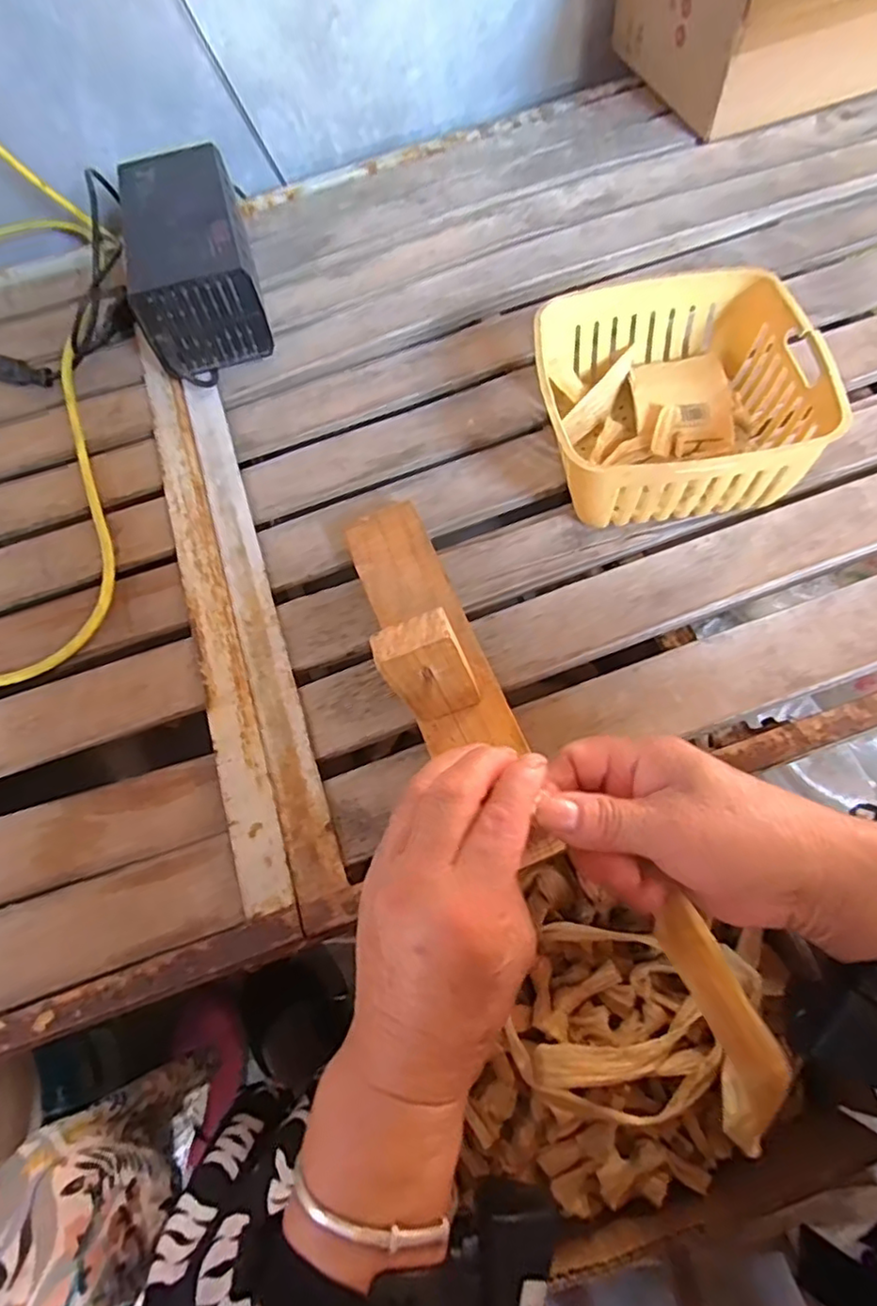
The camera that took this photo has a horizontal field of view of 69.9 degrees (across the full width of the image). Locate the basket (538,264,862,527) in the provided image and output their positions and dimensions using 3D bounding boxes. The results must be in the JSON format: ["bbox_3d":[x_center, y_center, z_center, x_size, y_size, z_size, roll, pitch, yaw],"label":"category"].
[{"bbox_3d":[0.167,-0.190,0.463,0.179,0.099,0.178,0,71,-1],"label":"basket"}]

